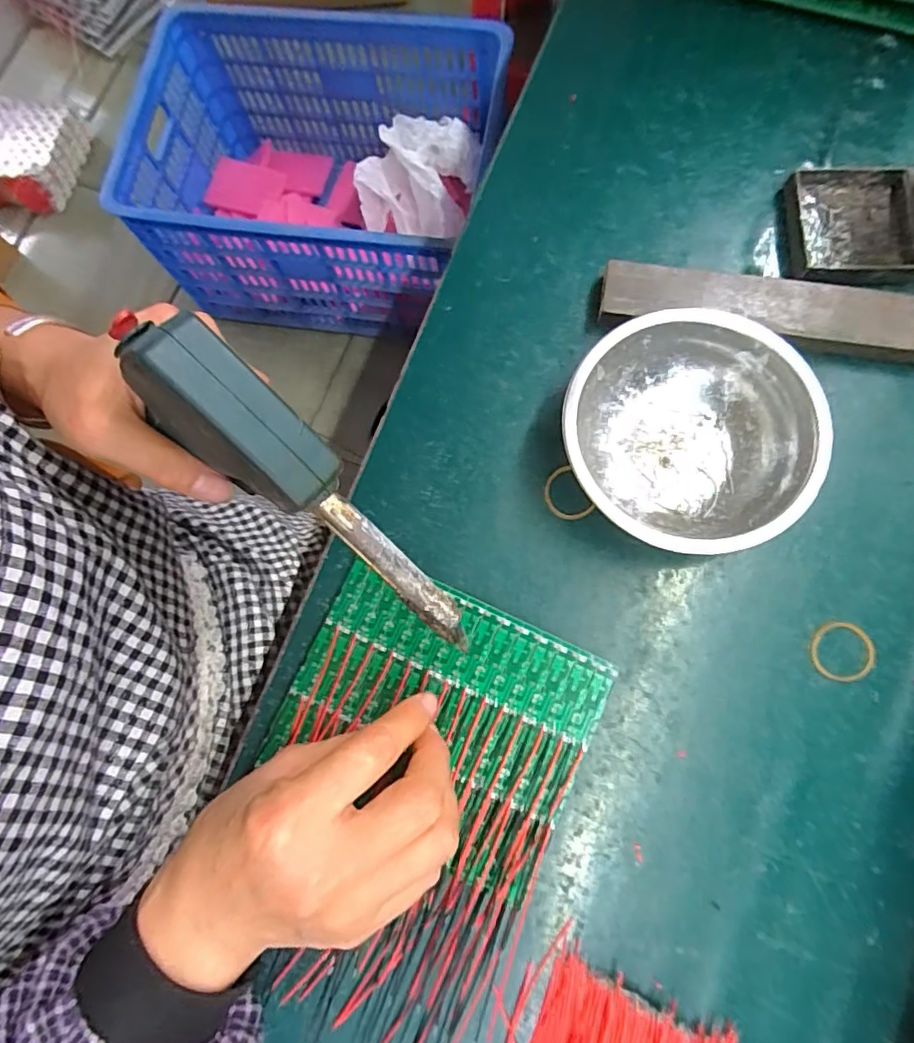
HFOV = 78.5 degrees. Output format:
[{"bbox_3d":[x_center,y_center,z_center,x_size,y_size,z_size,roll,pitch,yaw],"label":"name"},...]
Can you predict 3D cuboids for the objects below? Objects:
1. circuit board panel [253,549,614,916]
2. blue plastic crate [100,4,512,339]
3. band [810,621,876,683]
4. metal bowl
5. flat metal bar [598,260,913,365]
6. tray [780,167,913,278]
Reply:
[{"bbox_3d":[-0.011,0.101,0.288,0.147,0.004,0.123,25,81,6],"label":"circuit board panel"},{"bbox_3d":[-0.236,-0.598,0.984,0.603,0.259,0.396,5,78,5],"label":"blue plastic crate"},{"bbox_3d":[0.202,0.068,0.291,0.032,0.004,0.031,5,78,5],"label":"band"},{"bbox_3d":[0.121,-0.045,0.301,0.125,0.045,0.123,-1,78,4],"label":"metal bowl"},{"bbox_3d":[0.184,-0.121,0.321,0.198,0.012,0.036,9,81,5],"label":"flat metal bar"},{"bbox_3d":[0.256,-0.183,0.312,0.116,0.065,0.074,0,79,4],"label":"tray"}]

